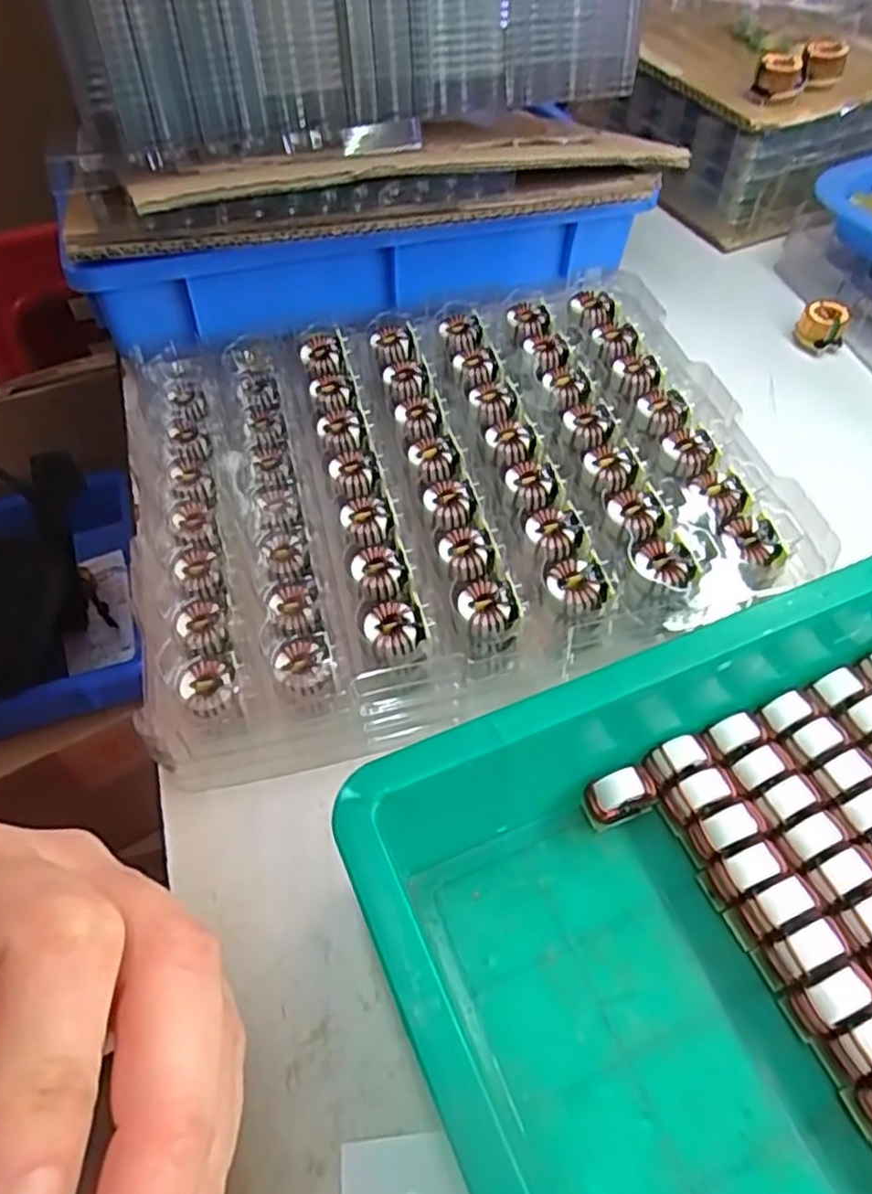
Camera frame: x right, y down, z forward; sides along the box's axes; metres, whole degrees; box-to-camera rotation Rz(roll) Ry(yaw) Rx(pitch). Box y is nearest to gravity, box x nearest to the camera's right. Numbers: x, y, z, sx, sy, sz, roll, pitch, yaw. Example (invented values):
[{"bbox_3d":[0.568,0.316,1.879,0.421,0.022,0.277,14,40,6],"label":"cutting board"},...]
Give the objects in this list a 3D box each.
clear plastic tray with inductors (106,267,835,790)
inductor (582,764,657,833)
[{"bbox_3d":[0.003,-0.066,0.373,0.305,0.020,0.260,-15,54,-8],"label":"clear plastic tray with inductors"},{"bbox_3d":[0.072,0.079,0.290,0.027,0.027,0.014,-16,55,-8],"label":"inductor"}]

